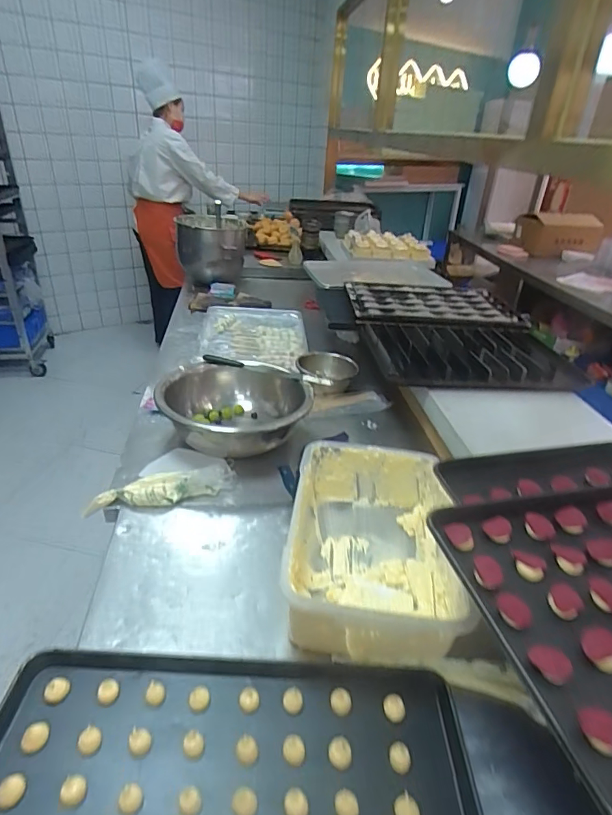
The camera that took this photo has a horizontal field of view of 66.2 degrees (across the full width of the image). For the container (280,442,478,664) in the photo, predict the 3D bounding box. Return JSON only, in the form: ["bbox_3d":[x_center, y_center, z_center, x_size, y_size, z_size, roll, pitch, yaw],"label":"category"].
[{"bbox_3d":[0.114,0.240,0.839,0.282,0.129,0.404,7,31,6],"label":"container"}]

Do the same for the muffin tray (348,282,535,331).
[{"bbox_3d":[0.453,-0.364,1.687,0.573,0.047,0.378,1,31,-4],"label":"muffin tray"}]

